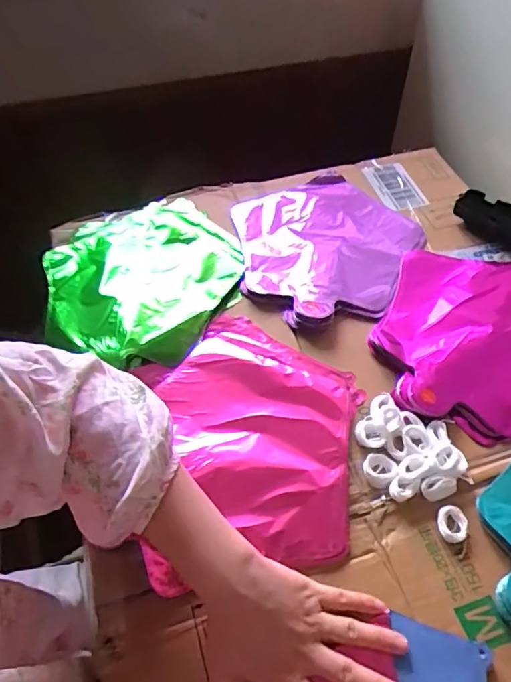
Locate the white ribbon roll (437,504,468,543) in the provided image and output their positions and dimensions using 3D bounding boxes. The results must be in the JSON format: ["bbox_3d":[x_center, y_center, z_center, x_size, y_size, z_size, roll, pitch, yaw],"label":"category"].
[{"bbox_3d":[0.167,0.156,0.425,0.022,0.011,0.028,-7,54,-3],"label":"white ribbon roll"}]

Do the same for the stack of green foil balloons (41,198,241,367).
[{"bbox_3d":[-0.137,-0.082,0.604,0.232,0.023,0.250,26,59,19],"label":"stack of green foil balloons"}]

